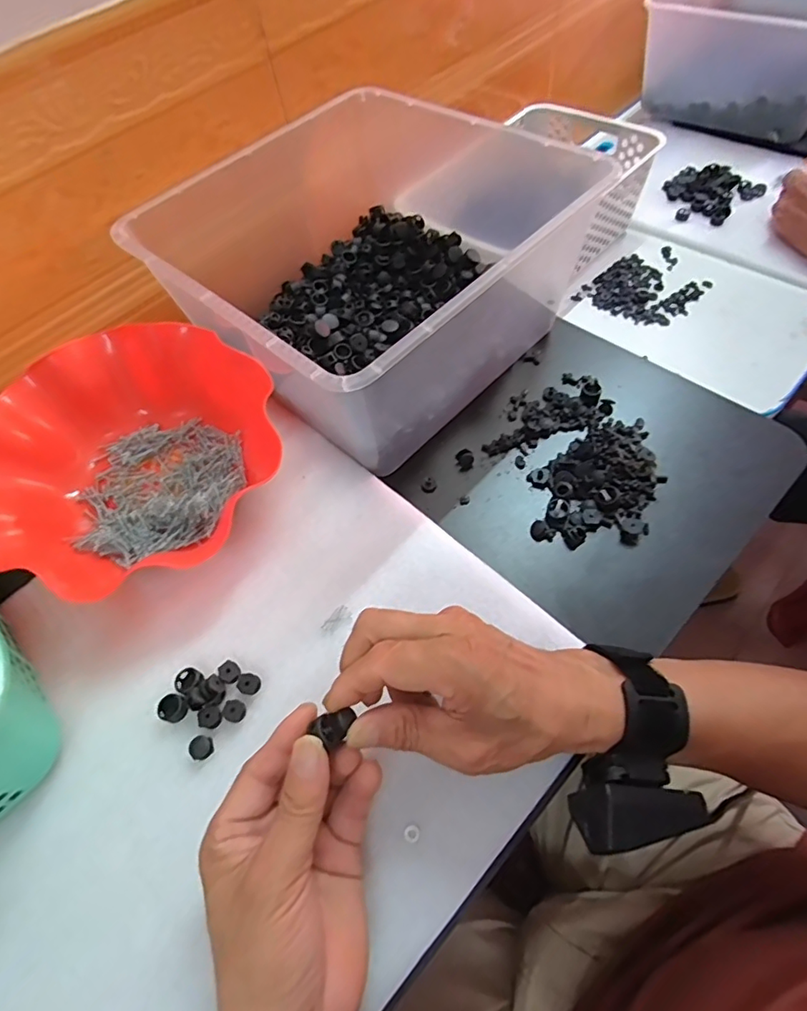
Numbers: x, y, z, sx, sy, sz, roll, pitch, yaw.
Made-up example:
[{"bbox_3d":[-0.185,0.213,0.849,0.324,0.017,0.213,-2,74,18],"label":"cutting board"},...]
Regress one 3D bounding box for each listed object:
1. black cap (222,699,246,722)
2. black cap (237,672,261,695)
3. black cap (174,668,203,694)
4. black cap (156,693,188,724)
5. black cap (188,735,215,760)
[{"bbox_3d":[-0.110,0.133,0.338,0.013,0.008,0.013,-2,61,3],"label":"black cap"},{"bbox_3d":[-0.103,0.118,0.346,0.014,0.008,0.013,-2,61,3],"label":"black cap"},{"bbox_3d":[-0.145,0.118,0.352,0.016,0.010,0.016,-2,61,3],"label":"black cap"},{"bbox_3d":[-0.151,0.134,0.343,0.019,0.011,0.017,13,63,11],"label":"black cap"},{"bbox_3d":[-0.128,0.153,0.330,0.013,0.007,0.014,-2,61,3],"label":"black cap"}]

